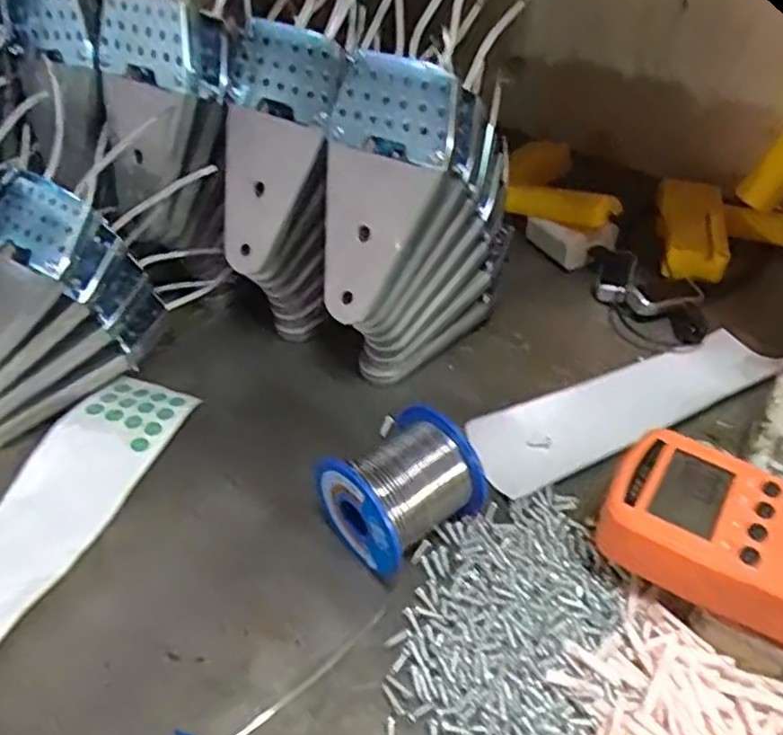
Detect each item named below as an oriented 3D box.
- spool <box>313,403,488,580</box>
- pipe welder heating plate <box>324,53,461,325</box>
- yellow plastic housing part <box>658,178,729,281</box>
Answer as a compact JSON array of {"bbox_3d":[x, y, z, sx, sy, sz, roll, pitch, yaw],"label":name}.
[{"bbox_3d":[0.006,0.061,0.354,0.074,0.053,0.053,-30,52,-28],"label":"spool"},{"bbox_3d":[-0.010,-0.091,0.371,0.067,0.133,0.014,25,20,24],"label":"pipe welder heating plate"},{"bbox_3d":[0.239,-0.115,0.555,0.052,0.026,0.116,11,45,9],"label":"yellow plastic housing part"}]

